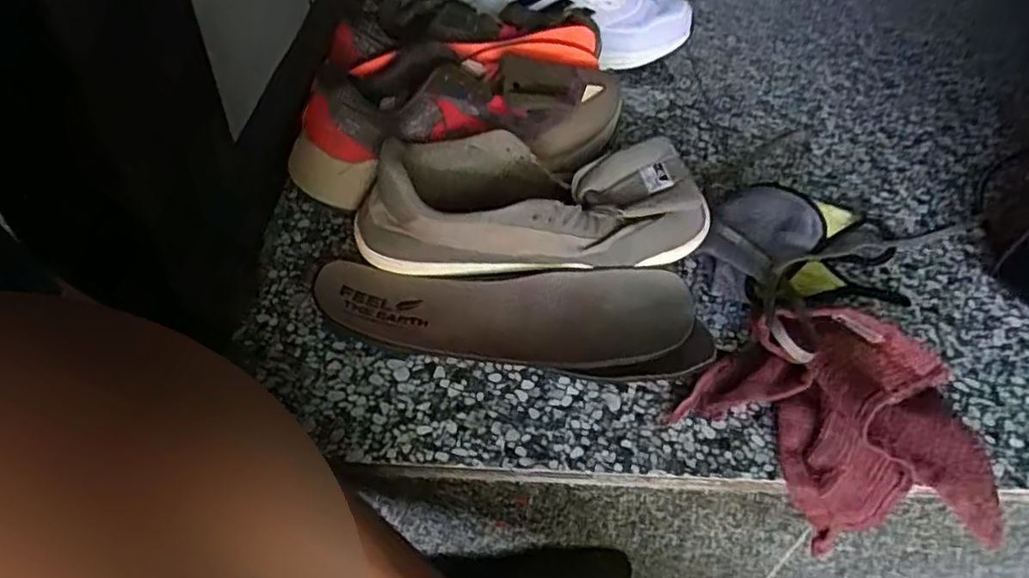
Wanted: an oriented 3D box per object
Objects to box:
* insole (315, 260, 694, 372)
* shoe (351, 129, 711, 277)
[{"bbox_3d":[-0.006,0.023,0.485,0.269,0.023,0.091,1,46,-3],"label":"insole"},{"bbox_3d":[0.013,-0.068,0.519,0.261,0.095,0.094,-1,46,-5],"label":"shoe"}]

